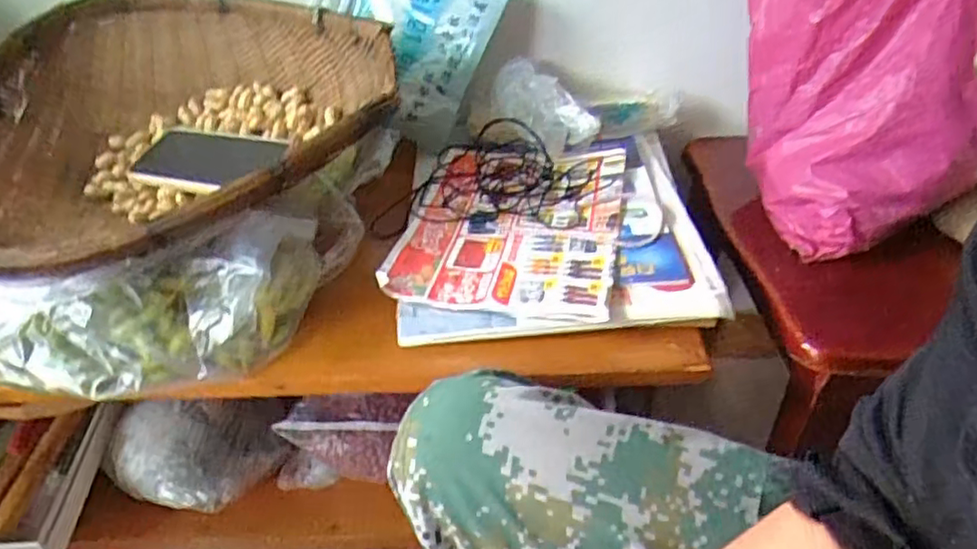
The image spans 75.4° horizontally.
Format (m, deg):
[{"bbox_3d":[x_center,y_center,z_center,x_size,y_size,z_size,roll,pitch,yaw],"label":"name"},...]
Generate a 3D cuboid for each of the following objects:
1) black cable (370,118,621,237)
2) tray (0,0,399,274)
[{"bbox_3d":[0.010,-0.102,0.688,0.242,0.053,0.158,6,38,13],"label":"black cable"},{"bbox_3d":[-0.319,-0.164,0.640,0.403,0.125,0.414,25,45,33],"label":"tray"}]

